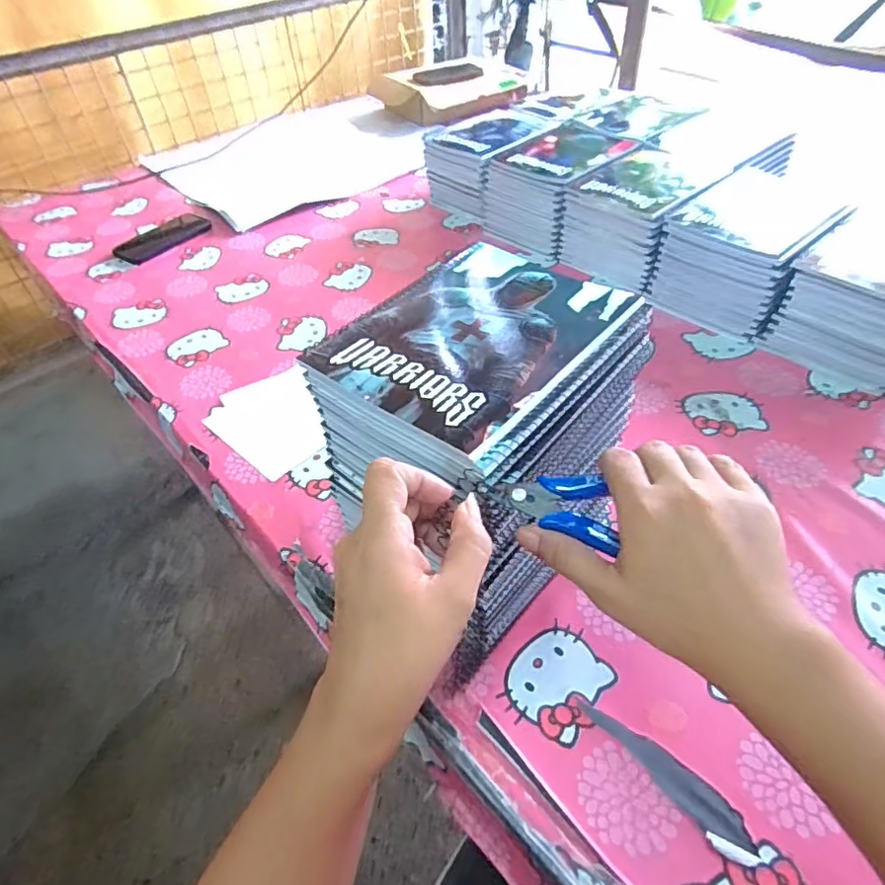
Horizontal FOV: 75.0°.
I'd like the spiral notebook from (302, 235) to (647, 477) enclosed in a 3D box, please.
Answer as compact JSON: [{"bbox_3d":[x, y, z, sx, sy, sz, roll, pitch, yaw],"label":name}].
[{"bbox_3d":[0.027,-0.076,0.395,0.154,0.010,0.197,30,54,29],"label":"spiral notebook"}]

